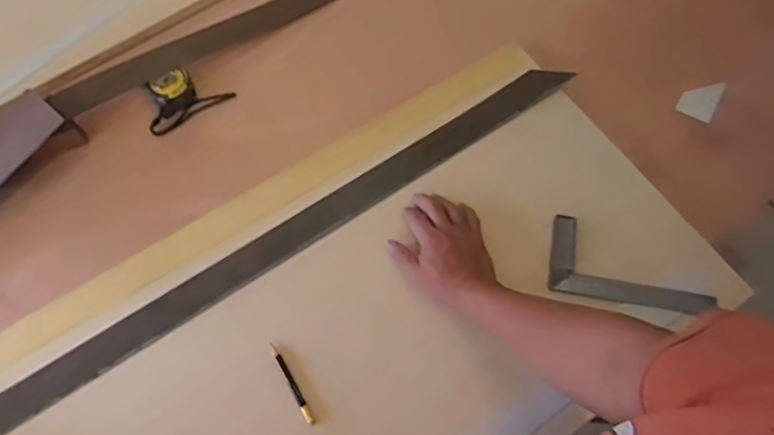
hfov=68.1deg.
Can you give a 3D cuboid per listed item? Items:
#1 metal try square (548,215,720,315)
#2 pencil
[{"bbox_3d":[0.300,0.061,0.703,0.195,0.012,0.093,11,68,6],"label":"metal try square"},{"bbox_3d":[-0.110,0.190,0.660,0.010,0.005,0.104,-29,69,-10],"label":"pencil"}]

